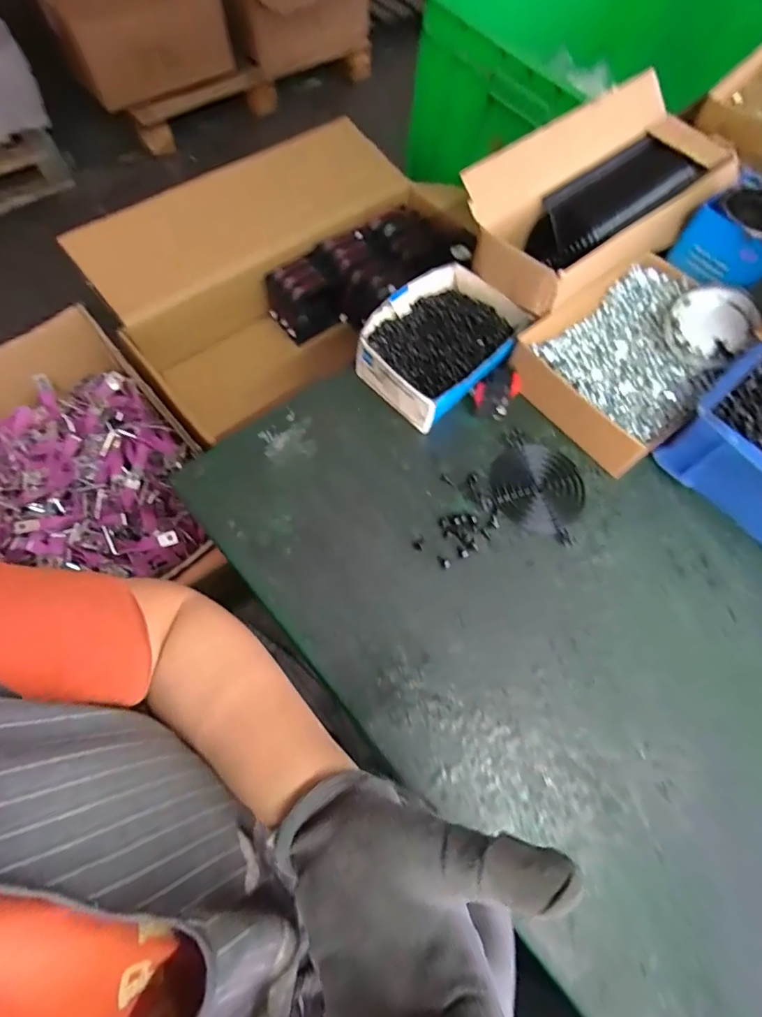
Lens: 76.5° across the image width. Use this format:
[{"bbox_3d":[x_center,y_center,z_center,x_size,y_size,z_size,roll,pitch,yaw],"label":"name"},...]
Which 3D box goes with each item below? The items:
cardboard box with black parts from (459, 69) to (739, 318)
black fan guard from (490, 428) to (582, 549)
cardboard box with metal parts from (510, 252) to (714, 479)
[{"bbox_3d":[0.232,-0.336,0.519,0.322,0.071,0.156,-35,73,-16],"label":"cardboard box with black parts"},{"bbox_3d":[0.151,-0.022,0.465,0.086,0.004,0.095,24,68,7],"label":"black fan guard"},{"bbox_3d":[0.259,-0.155,0.502,0.224,0.048,0.161,-37,74,-17],"label":"cardboard box with metal parts"}]

